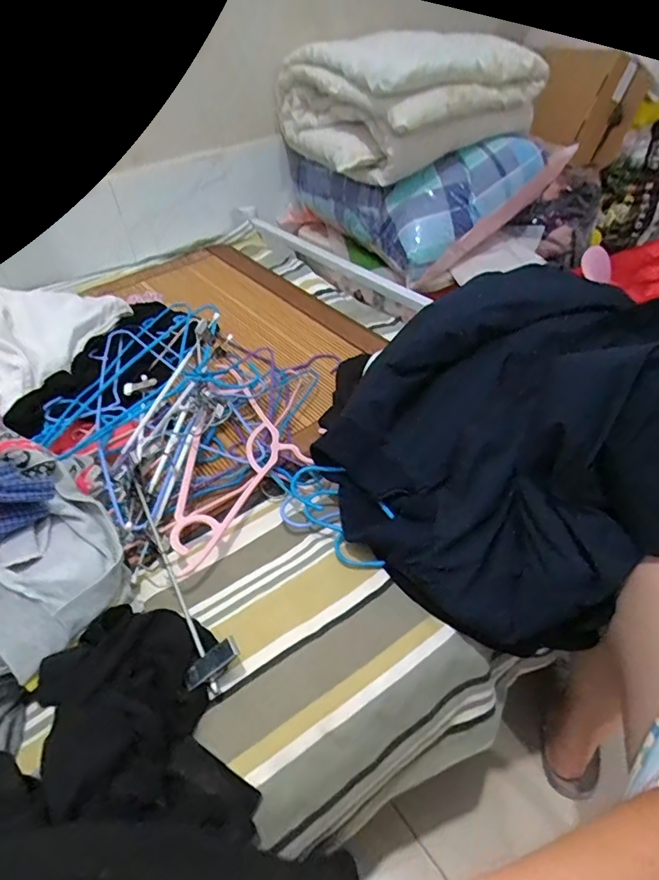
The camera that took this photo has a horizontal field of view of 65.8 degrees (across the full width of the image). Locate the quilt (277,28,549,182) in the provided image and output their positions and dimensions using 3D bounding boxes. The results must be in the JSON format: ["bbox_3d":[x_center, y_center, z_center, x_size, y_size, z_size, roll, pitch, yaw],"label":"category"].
[{"bbox_3d":[0.157,-0.876,1.307,0.486,0.238,0.573,-34,50,-28],"label":"quilt"}]

